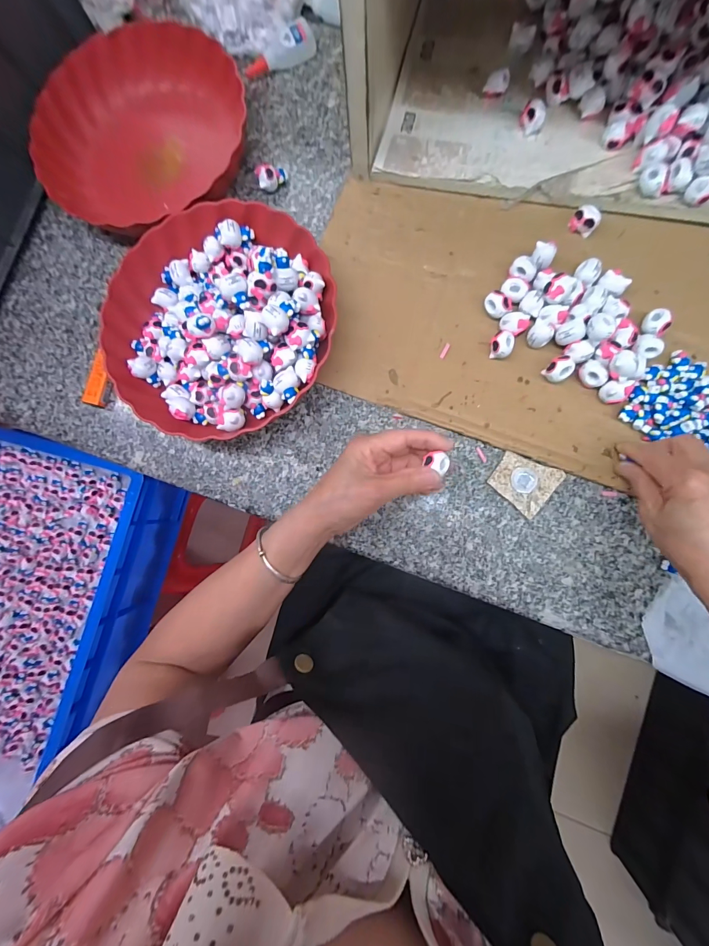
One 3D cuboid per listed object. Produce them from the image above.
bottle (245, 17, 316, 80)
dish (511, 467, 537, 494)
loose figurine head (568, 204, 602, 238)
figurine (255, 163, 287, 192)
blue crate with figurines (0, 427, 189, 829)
[{"bbox_3d":[-0.091,-0.505,0.416,0.087,0.020,0.032,-19,84,4],"label":"bottle"},{"bbox_3d":[0.168,0.007,0.345,0.023,0.005,0.025,0,86,6],"label":"dish"},{"bbox_3d":[0.235,-0.257,0.353,0.025,0.017,0.019,43,91,7],"label":"loose figurine head"},{"bbox_3d":[-0.094,-0.339,0.399,0.033,0.023,0.022,-21,84,4],"label":"figurine"},{"bbox_3d":[-0.574,0.267,0.563,0.395,0.125,0.639,17,87,7],"label":"blue crate with figurines"}]

